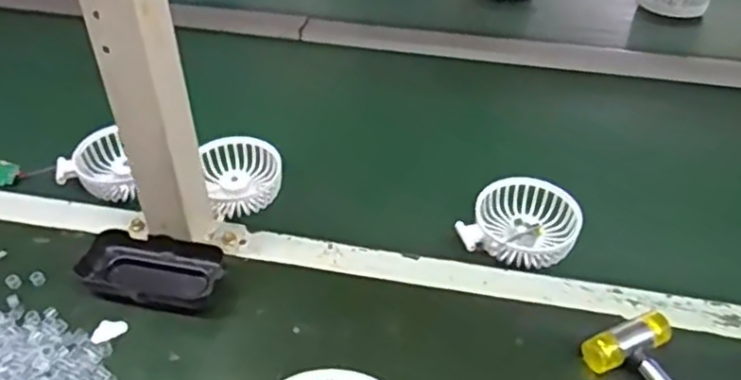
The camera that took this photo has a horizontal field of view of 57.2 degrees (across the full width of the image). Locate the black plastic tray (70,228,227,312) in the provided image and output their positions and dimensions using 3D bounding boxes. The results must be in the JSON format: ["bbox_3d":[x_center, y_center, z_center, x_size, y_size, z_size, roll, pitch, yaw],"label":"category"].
[{"bbox_3d":[-0.170,0.065,0.531,0.105,0.031,0.051,13,44,13],"label":"black plastic tray"}]

